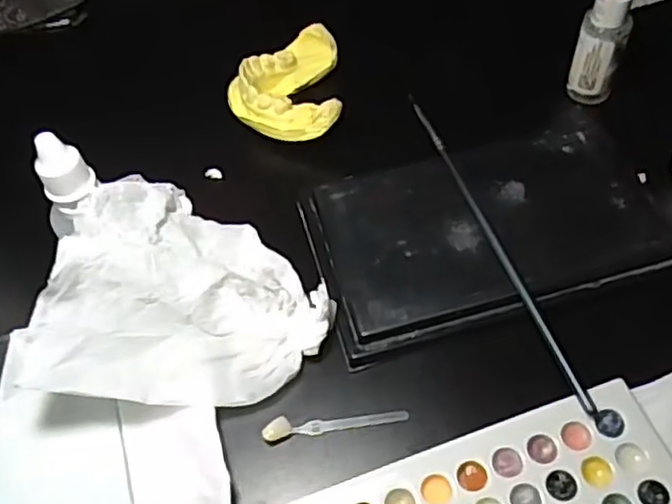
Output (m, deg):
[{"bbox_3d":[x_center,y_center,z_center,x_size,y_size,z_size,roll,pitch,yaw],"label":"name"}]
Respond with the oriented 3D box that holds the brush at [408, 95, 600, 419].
[{"bbox_3d":[0.068,-0.008,0.299,0.006,0.007,0.172,-17,56,-7],"label":"brush"}]

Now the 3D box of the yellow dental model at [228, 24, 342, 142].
[{"bbox_3d":[-0.028,-0.088,0.367,0.057,0.022,0.074,-5,55,1],"label":"yellow dental model"}]

